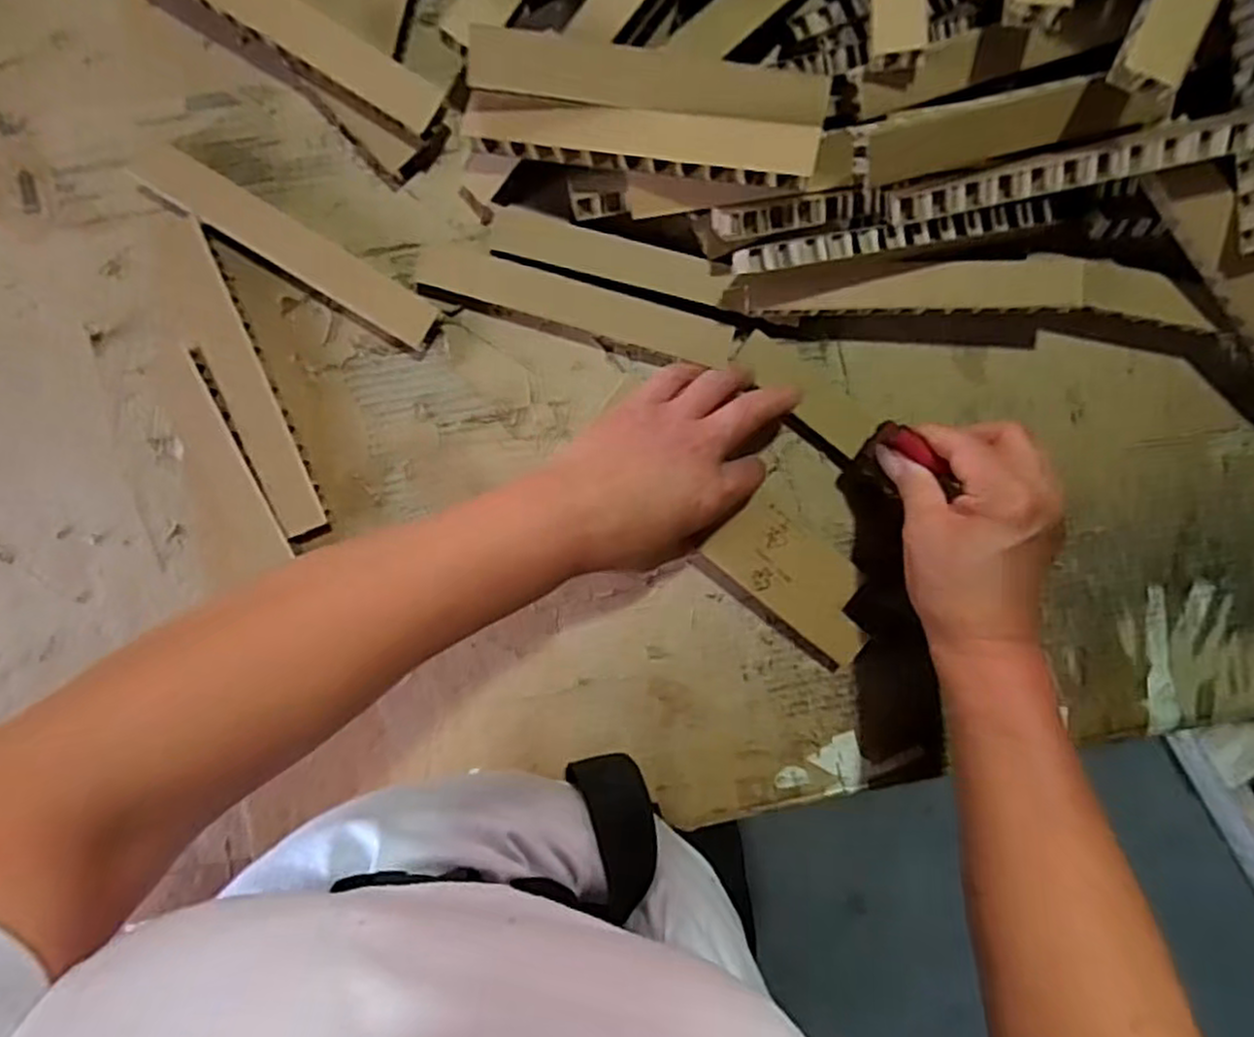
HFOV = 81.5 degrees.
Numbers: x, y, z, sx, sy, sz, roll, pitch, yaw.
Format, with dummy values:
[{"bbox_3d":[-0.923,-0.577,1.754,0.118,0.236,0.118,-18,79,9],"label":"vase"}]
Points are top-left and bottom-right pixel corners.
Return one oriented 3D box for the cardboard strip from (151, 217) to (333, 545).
[{"bbox_3d":[-0.246,-0.086,0.466,0.035,0.015,0.212,-22,89,3],"label":"cardboard strip"}]

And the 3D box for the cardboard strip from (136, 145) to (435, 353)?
[{"bbox_3d":[-0.213,-0.170,0.458,0.203,0.009,0.034,31,90,-3],"label":"cardboard strip"}]

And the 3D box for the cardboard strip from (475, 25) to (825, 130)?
[{"bbox_3d":[0.013,-0.255,0.419,0.202,0.016,0.034,6,90,-4],"label":"cardboard strip"}]

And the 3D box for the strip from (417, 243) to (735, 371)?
[{"bbox_3d":[-0.034,-0.136,0.468,0.202,0.018,0.038,16,91,-2],"label":"strip"}]

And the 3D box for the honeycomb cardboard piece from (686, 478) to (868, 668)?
[{"bbox_3d":[0.111,0.039,0.475,0.119,0.025,0.064,38,93,-10],"label":"honeycomb cardboard piece"}]

